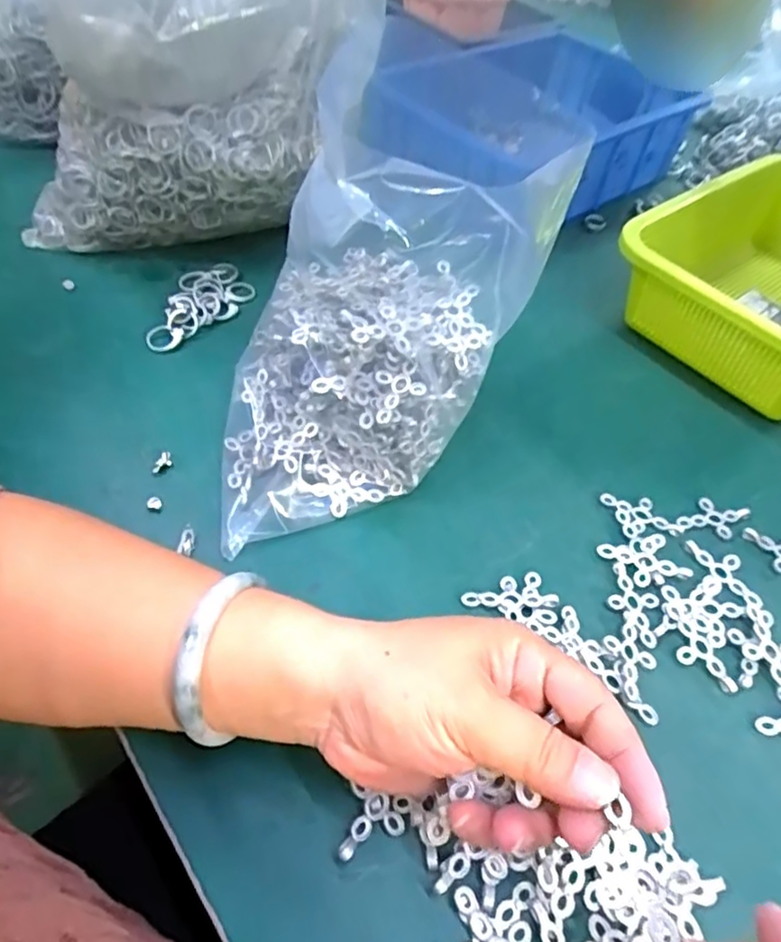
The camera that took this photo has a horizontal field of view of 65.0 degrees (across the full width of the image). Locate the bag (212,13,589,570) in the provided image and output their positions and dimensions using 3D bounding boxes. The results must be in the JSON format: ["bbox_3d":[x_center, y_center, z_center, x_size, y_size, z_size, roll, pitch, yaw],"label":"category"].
[{"bbox_3d":[-0.016,-0.088,0.338,0.189,0.173,0.140,-16,54,-18],"label":"bag"}]

